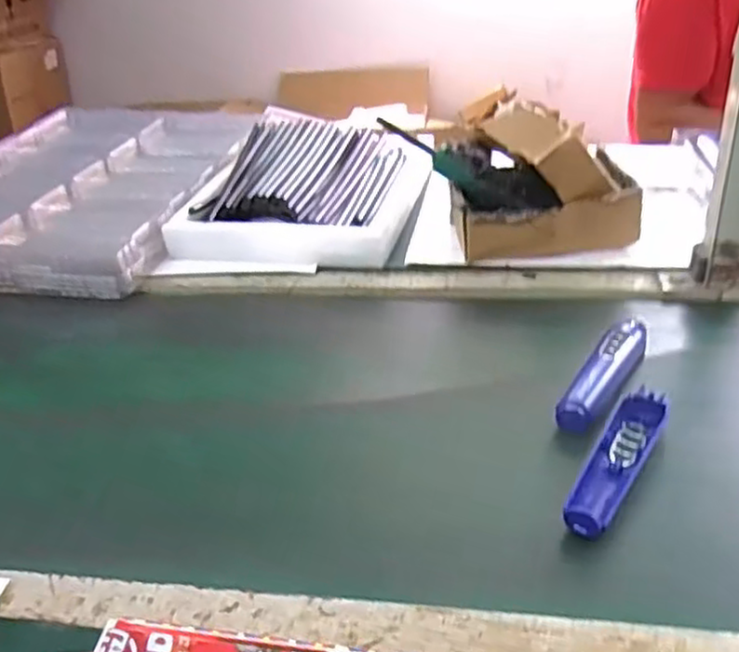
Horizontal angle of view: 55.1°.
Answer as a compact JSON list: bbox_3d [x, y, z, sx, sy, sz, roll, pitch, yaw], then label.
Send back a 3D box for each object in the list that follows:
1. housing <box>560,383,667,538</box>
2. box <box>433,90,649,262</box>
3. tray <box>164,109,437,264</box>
[{"bbox_3d":[0.191,0.102,0.548,0.038,0.023,0.156,17,38,31],"label":"housing"},{"bbox_3d":[0.195,-0.186,0.873,0.220,0.118,0.222,-4,32,2],"label":"box"},{"bbox_3d":[-0.076,-0.202,1.002,0.289,0.077,0.381,4,33,13],"label":"tray"}]

